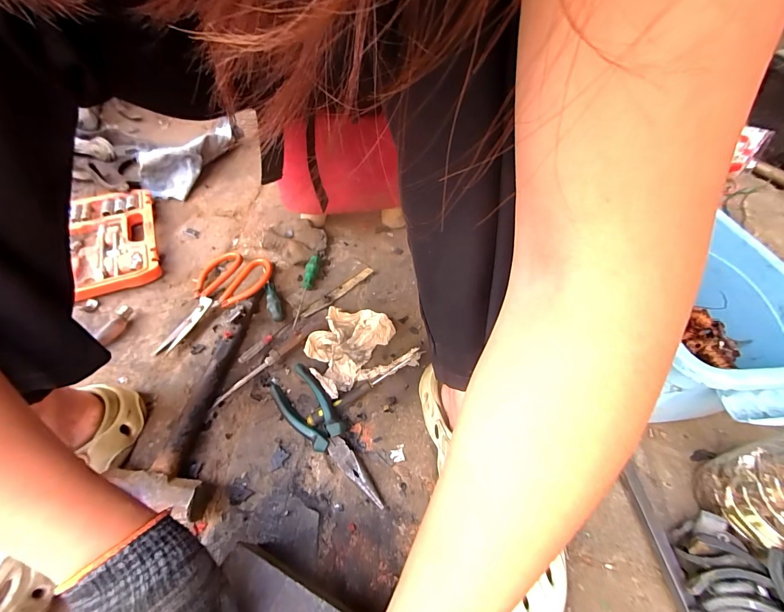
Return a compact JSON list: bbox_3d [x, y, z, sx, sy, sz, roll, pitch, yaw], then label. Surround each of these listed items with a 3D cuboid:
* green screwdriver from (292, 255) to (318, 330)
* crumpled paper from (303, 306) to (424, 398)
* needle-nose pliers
[{"bbox_3d":[-0.137,-0.027,0.541,0.023,0.016,0.141,5,52,0],"label":"green screwdriver"},{"bbox_3d":[-0.050,0.051,0.474,0.133,0.030,0.121,-21,56,-19],"label":"crumpled paper"},{"bbox_3d":[-0.076,0.147,0.396,0.054,0.010,0.182,-43,66,-3],"label":"needle-nose pliers"}]

